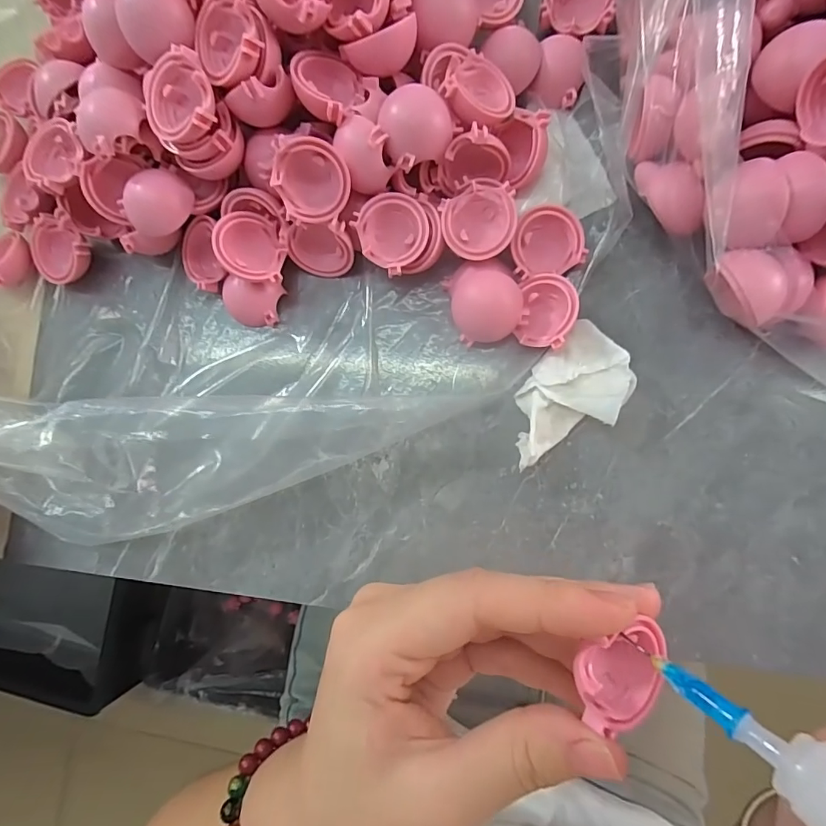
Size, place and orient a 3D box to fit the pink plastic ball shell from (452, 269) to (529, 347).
[{"bbox_3d":[0.032,-0.045,0.195,0.029,0.012,0.029,0,86,6],"label":"pink plastic ball shell"}]

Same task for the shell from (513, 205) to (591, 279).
[{"bbox_3d":[0.056,-0.071,0.192,0.029,0.014,0.026,-11,85,5],"label":"shell"}]

